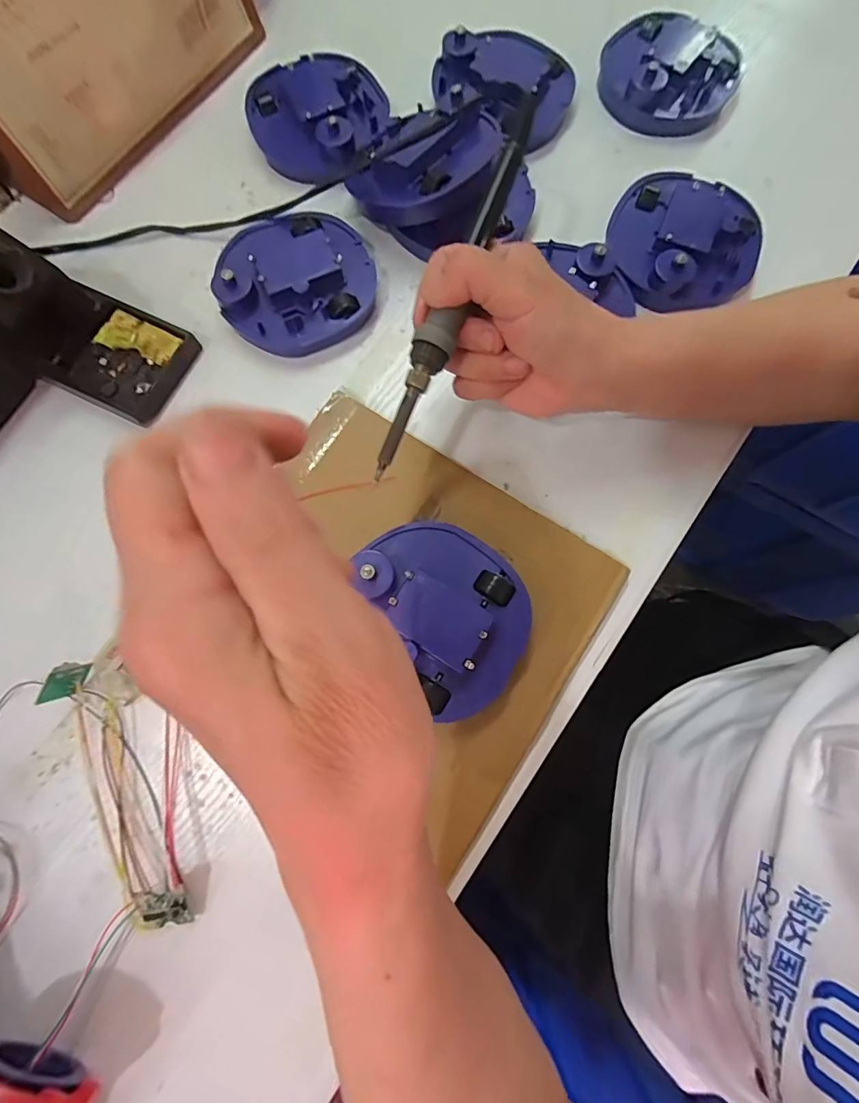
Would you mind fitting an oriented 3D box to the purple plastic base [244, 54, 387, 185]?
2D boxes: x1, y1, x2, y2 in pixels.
[{"bbox_3d":[-0.085,-0.337,0.357,0.104,0.030,0.101,0,77,0],"label":"purple plastic base"}]

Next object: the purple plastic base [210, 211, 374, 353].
[{"bbox_3d":[-0.087,-0.190,0.321,0.094,0.032,0.103,22,78,5],"label":"purple plastic base"}]

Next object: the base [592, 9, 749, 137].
[{"bbox_3d":[0.192,-0.386,0.367,0.099,0.029,0.099,35,80,7],"label":"base"}]

